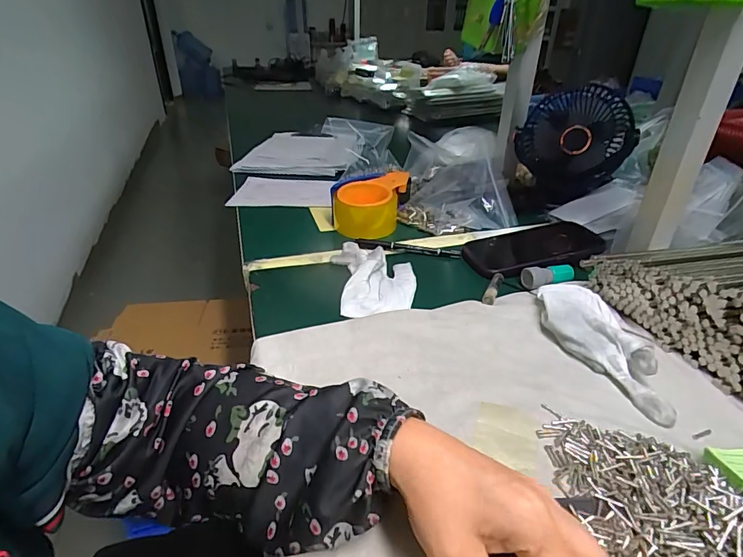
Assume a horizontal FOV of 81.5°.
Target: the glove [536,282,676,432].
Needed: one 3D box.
[{"bbox_3d":[0.208,0.055,0.403,0.072,0.024,0.167,3,29,2],"label":"glove"}]

